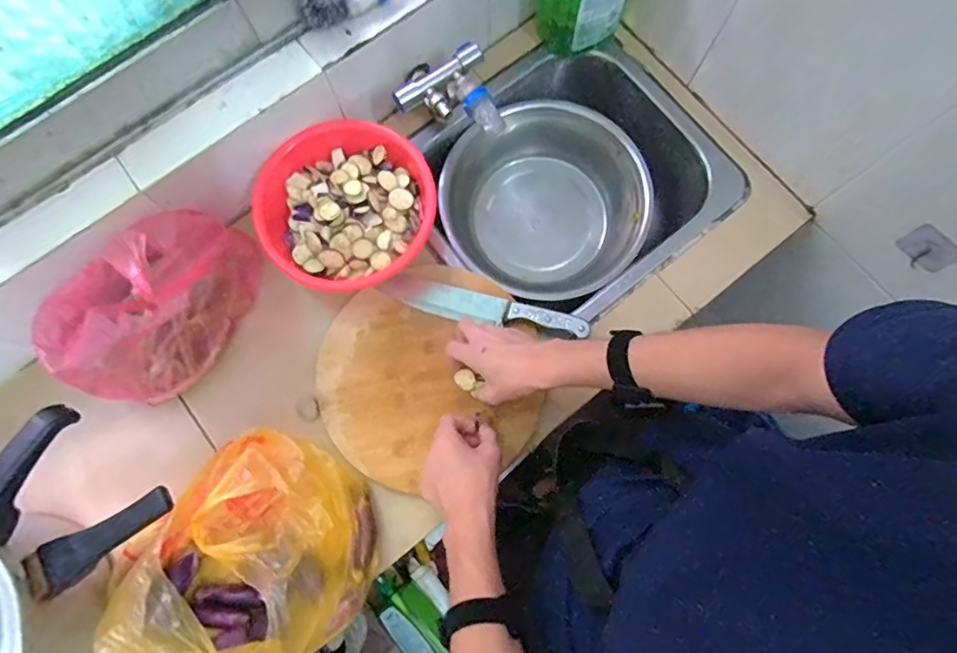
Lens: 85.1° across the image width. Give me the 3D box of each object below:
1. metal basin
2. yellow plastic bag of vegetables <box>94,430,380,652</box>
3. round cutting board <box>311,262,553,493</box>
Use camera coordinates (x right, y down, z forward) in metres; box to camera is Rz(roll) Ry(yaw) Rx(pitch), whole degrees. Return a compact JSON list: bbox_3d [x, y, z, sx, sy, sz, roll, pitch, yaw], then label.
[{"bbox_3d":[0.103,-0.189,0.832,0.306,0.122,0.283,0,78,0],"label":"metal basin"},{"bbox_3d":[-0.258,0.255,0.567,0.264,0.167,0.231,-40,81,-7],"label":"yellow plastic bag of vegetables"},{"bbox_3d":[-0.065,0.061,0.697,0.282,0.047,0.274,0,78,0],"label":"round cutting board"}]

